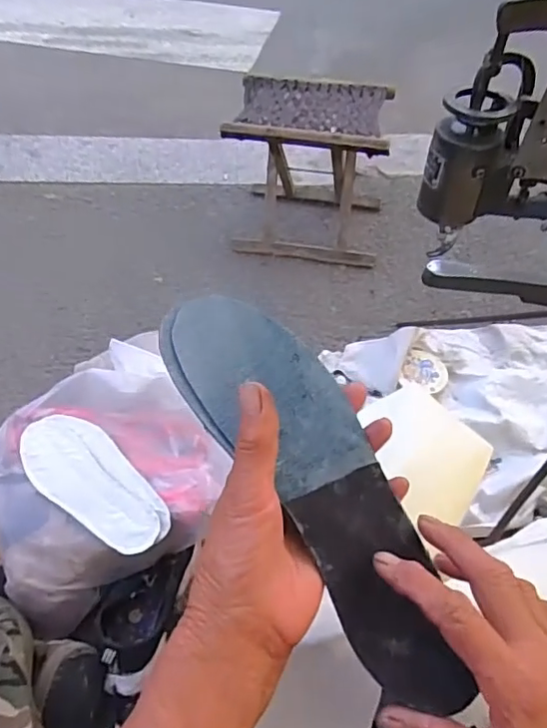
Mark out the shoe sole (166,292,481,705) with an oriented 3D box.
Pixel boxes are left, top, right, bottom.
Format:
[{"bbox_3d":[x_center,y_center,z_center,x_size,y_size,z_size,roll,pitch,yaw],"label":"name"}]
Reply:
[{"bbox_3d":[0.029,0.065,0.326,0.083,0.010,0.256,-30,79,-31],"label":"shoe sole"}]

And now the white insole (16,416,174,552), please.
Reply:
[{"bbox_3d":[-0.245,0.155,0.761,0.249,0.010,0.105,39,67,24],"label":"white insole"}]

